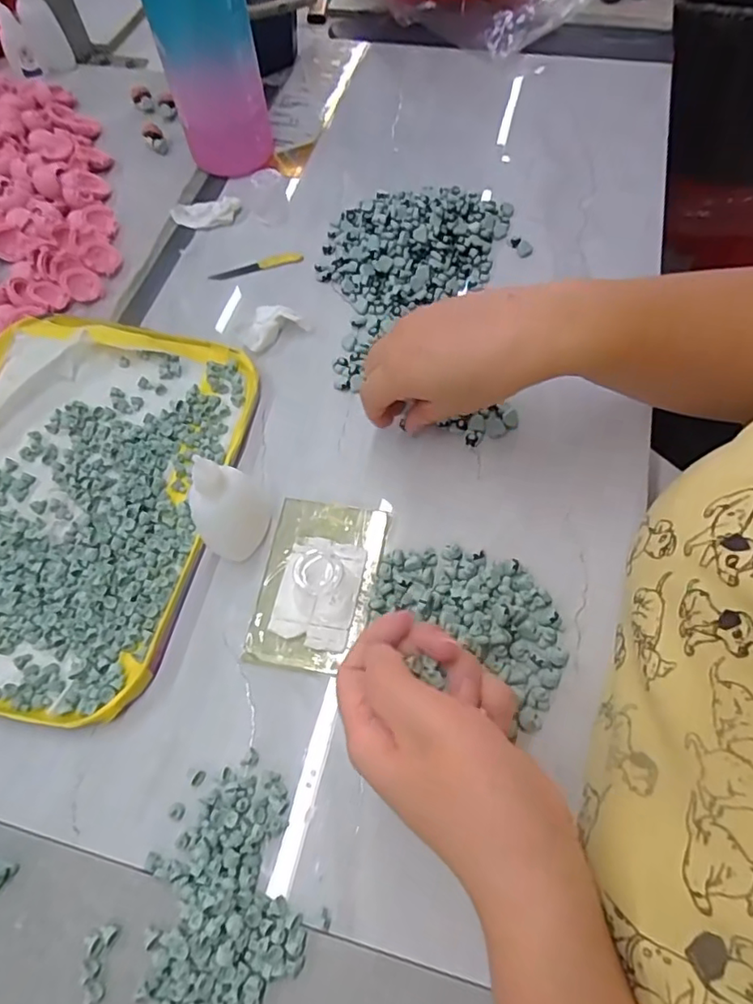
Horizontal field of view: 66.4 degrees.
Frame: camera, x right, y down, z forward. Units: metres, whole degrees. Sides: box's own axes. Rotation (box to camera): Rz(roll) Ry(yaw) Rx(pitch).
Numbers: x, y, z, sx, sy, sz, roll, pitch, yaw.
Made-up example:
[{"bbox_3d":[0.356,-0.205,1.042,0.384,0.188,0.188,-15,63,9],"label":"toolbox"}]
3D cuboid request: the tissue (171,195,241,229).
[{"bbox_3d":[-0.154,-0.260,0.520,0.060,0.009,0.032,-5,63,0],"label":"tissue"}]

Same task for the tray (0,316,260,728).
[{"bbox_3d":[-0.209,-0.008,0.385,0.205,0.017,0.271,9,64,6],"label":"tray"}]

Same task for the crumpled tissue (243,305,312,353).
[{"bbox_3d":[-0.076,-0.133,0.444,0.042,0.017,0.040,11,64,7],"label":"crumpled tissue"}]

